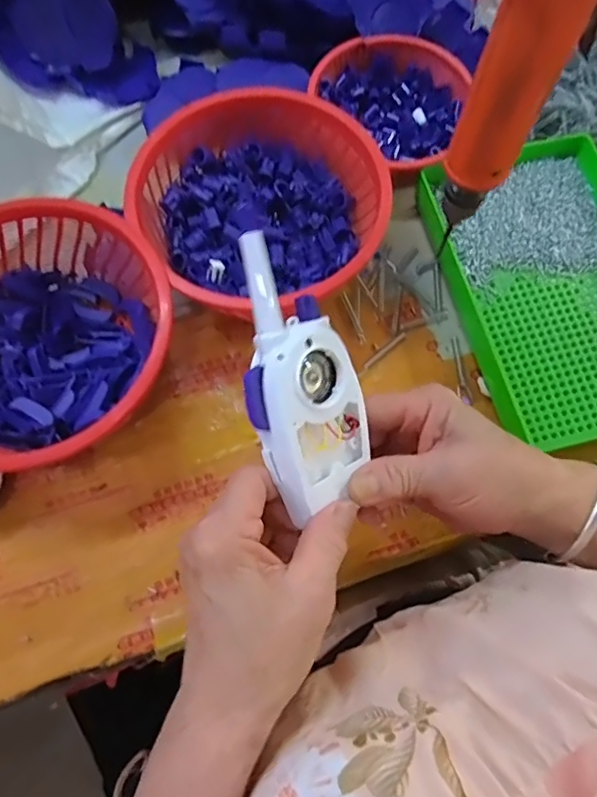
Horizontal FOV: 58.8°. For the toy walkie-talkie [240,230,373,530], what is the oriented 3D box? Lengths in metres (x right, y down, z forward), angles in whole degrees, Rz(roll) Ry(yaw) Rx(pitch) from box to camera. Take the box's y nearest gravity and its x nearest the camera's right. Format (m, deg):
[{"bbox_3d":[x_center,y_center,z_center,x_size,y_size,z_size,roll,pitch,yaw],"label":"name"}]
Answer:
[{"bbox_3d":[-0.001,-0.012,0.276,0.062,0.030,0.138,-21,103,-27],"label":"toy walkie-talkie"}]

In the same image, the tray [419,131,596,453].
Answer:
[{"bbox_3d":[0.195,-0.089,0.410,0.147,0.035,0.240,-13,72,-6],"label":"tray"}]

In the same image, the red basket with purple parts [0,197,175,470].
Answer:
[{"bbox_3d":[-0.172,-0.038,0.365,0.171,0.076,0.176,34,73,9],"label":"red basket with purple parts"}]

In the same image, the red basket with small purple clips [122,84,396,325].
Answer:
[{"bbox_3d":[-0.030,-0.143,0.400,0.171,0.069,0.157,1,71,-2],"label":"red basket with small purple clips"}]

